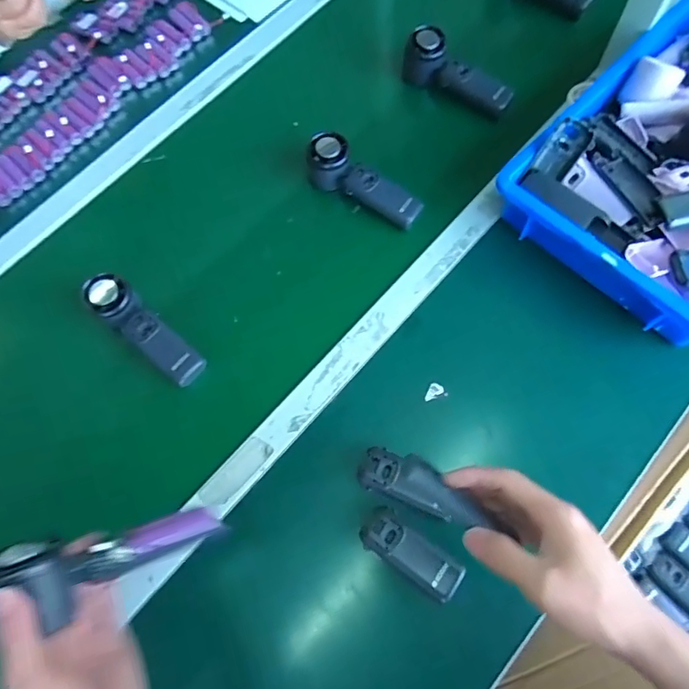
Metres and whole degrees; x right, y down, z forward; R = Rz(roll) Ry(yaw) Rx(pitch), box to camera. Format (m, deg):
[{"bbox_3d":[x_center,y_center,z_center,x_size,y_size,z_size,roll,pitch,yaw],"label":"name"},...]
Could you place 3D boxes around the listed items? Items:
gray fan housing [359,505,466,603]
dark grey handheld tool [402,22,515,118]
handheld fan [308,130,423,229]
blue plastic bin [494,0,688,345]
[{"bbox_3d":[0.066,0.206,0.513,0.105,0.022,0.044,32,75,14],"label":"gray fan housing"},{"bbox_3d":[0.156,-0.368,0.718,0.156,0.086,0.043,38,76,16],"label":"dark grey handheld tool"},{"bbox_3d":[0.025,-0.204,0.664,0.158,0.071,0.048,35,75,15],"label":"handheld fan"},{"bbox_3d":[0.423,-0.226,0.625,0.294,0.101,0.430,42,77,16],"label":"blue plastic bin"}]

